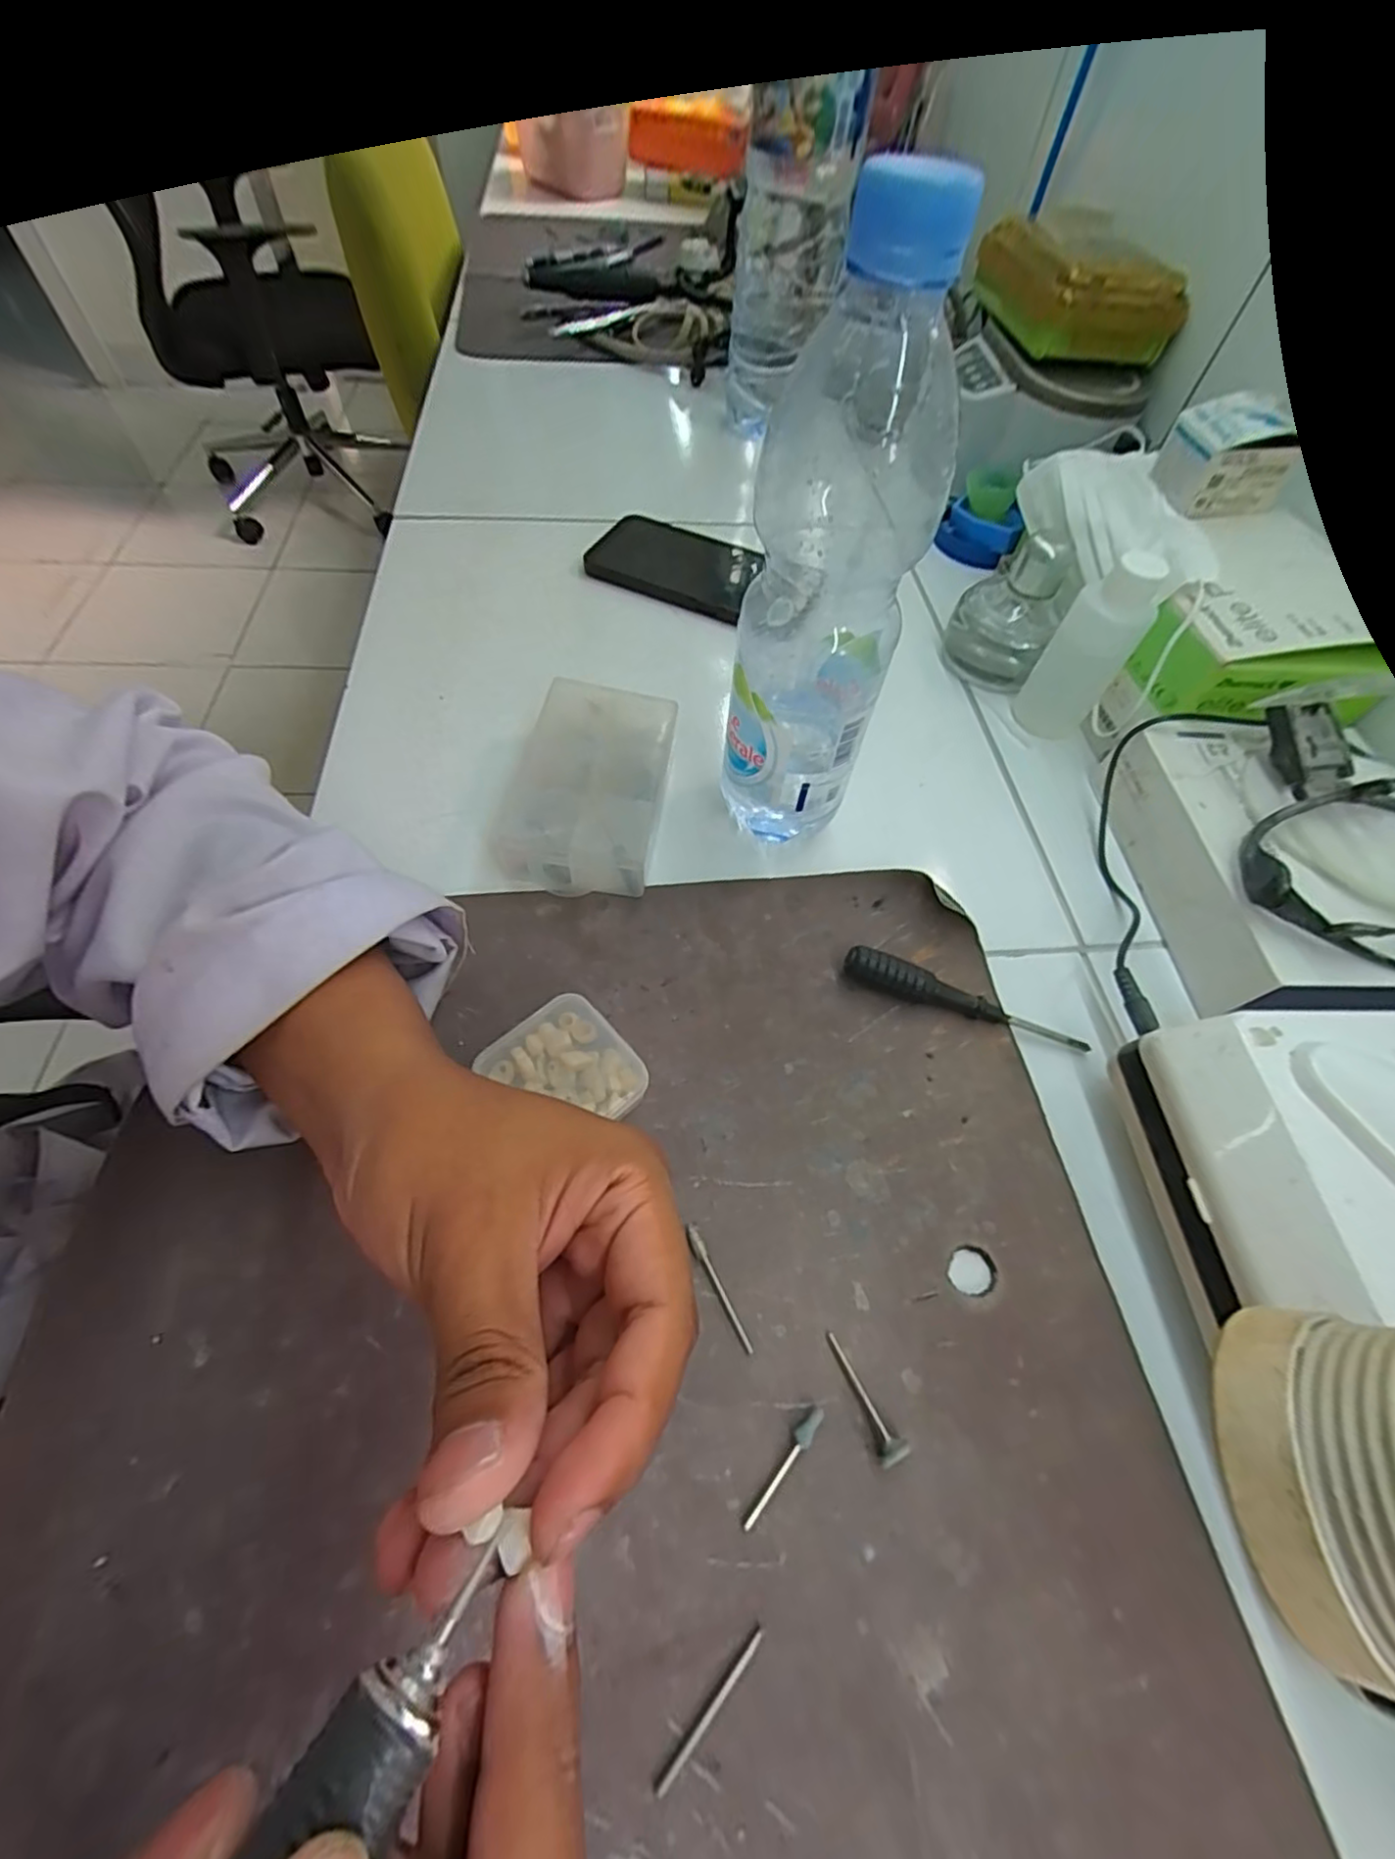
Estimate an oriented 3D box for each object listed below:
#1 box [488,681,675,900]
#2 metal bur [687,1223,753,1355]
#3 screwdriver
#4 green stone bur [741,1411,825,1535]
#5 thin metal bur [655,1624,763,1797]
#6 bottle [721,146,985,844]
[{"bbox_3d":[-0.058,-0.075,0.342,0.081,0.036,0.121,7,59,0],"label":"box"},{"bbox_3d":[0.008,0.133,0.239,0.005,0.004,0.047,-22,63,-17],"label":"metal bur"},{"bbox_3d":[0.127,0.032,0.301,0.117,0.019,0.015,14,59,4],"label":"screwdriver"},{"bbox_3d":[0.028,0.178,0.213,0.006,0.005,0.040,41,64,19],"label":"green stone bur"},{"bbox_3d":[0.004,0.223,0.183,0.004,0.004,0.043,41,64,19],"label":"thin metal bur"},{"bbox_3d":[0.051,-0.129,0.265,0.065,0.237,0.062,14,59,4],"label":"bottle"}]

